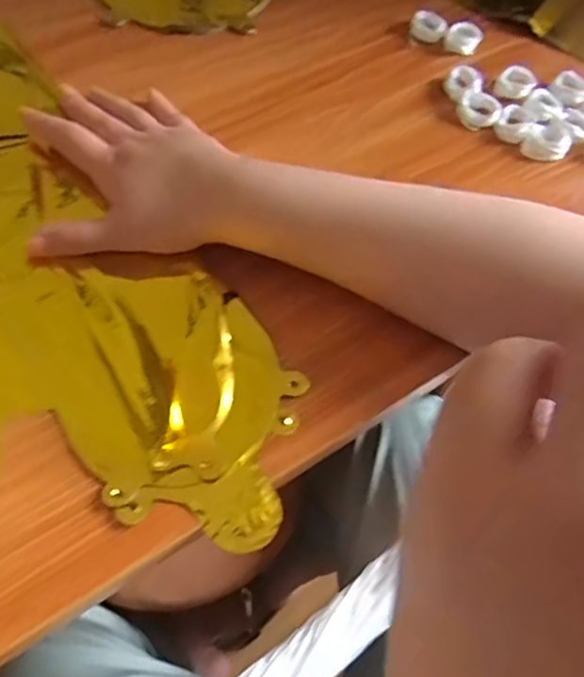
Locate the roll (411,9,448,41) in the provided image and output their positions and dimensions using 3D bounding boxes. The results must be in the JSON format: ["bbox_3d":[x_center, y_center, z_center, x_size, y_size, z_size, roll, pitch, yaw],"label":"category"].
[{"bbox_3d":[0.113,-0.259,0.503,0.032,0.014,0.022,31,62,12],"label":"roll"}]

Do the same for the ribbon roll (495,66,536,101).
[{"bbox_3d":[0.176,-0.201,0.470,0.028,0.016,0.019,24,61,8],"label":"ribbon roll"}]

